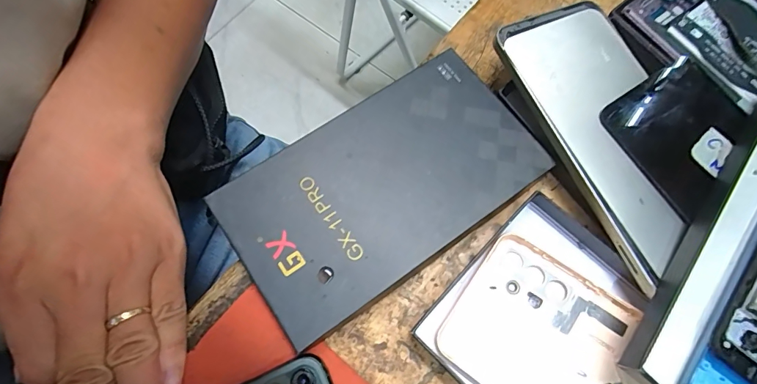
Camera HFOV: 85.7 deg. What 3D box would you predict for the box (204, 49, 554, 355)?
[{"bbox_3d":[0.002,-0.003,0.225,0.163,0.018,0.094,-35,74,-10],"label":"box"}]

